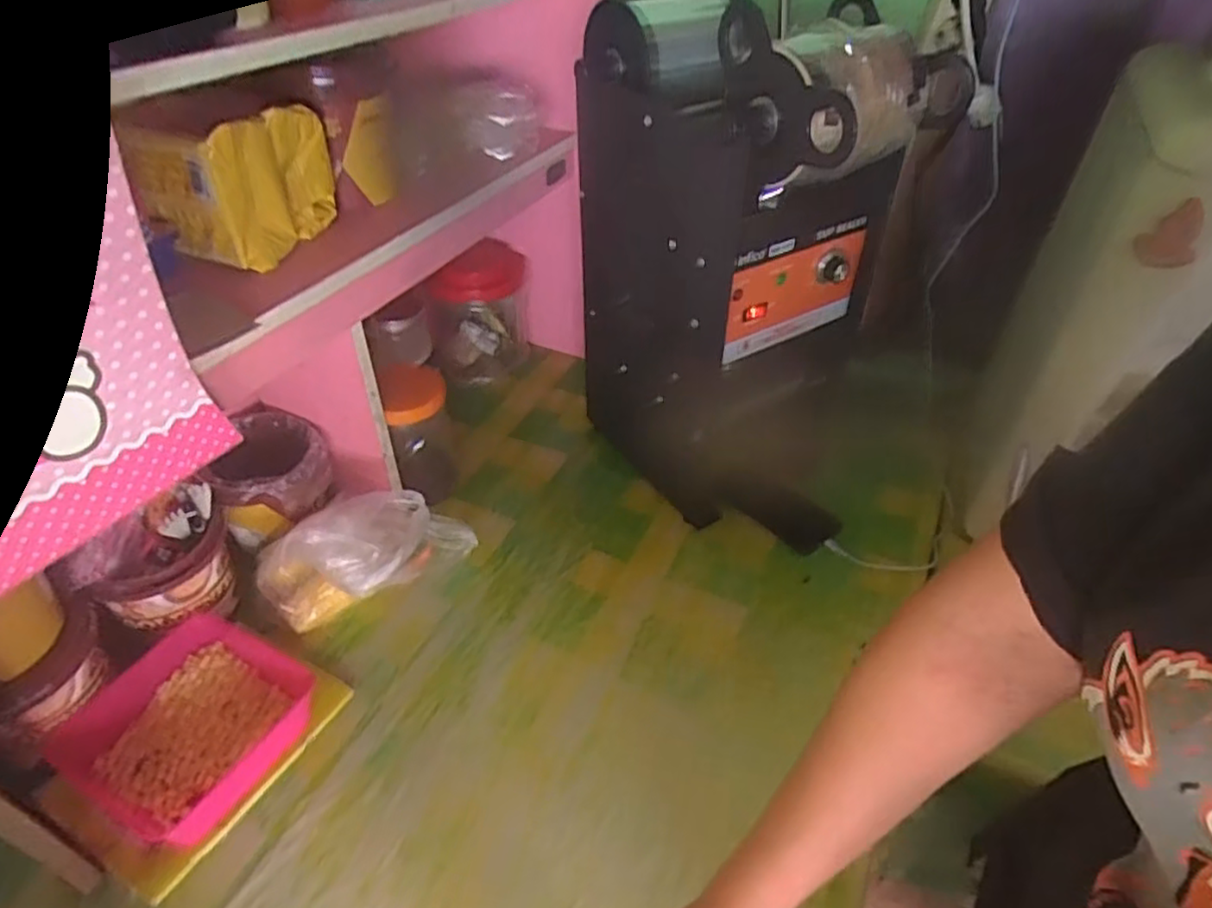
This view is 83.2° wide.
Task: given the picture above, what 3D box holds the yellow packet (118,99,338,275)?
[{"bbox_3d":[-0.318,-0.242,0.597,0.094,0.108,0.126,11,43,12],"label":"yellow packet"}]

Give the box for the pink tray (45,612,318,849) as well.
[{"bbox_3d":[-0.369,0.240,0.607,0.164,0.050,0.166,20,45,21],"label":"pink tray"}]

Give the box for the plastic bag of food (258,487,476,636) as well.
[{"bbox_3d":[-0.251,0.107,0.727,0.209,0.101,0.108,-32,51,-31],"label":"plastic bag of food"}]

